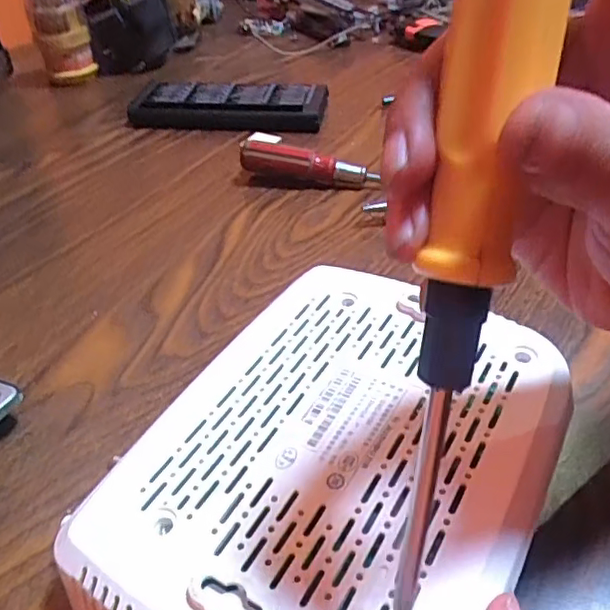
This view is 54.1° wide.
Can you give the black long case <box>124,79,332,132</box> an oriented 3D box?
[{"bbox_3d":[-0.063,-0.164,0.495,0.153,0.021,0.068,6,41,10],"label":"black long case"}]

